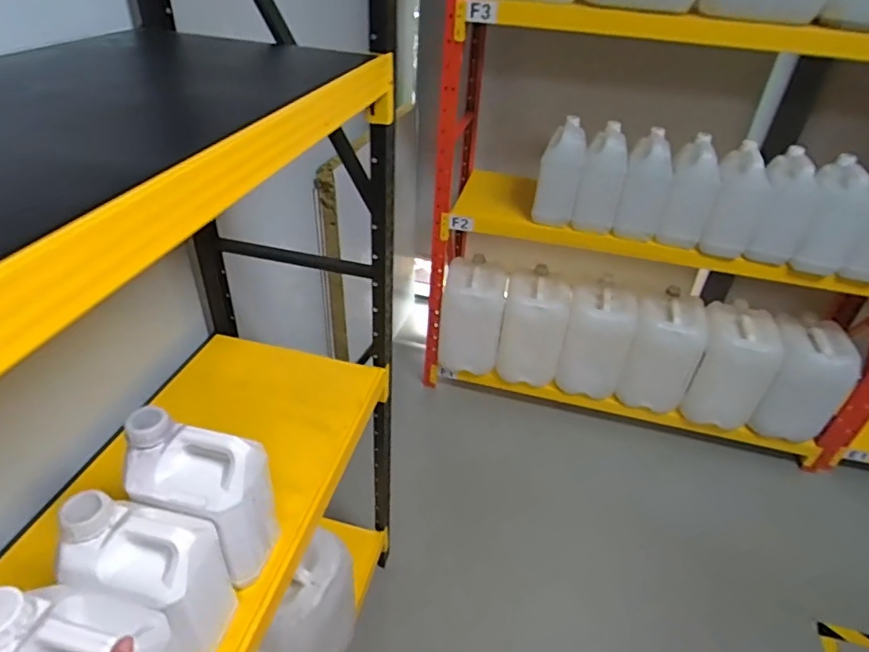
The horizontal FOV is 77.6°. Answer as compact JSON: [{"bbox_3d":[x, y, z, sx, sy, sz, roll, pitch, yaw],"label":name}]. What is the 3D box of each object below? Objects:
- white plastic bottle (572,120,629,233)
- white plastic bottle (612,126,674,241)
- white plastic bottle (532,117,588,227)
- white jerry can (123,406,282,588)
[{"bbox_3d":[0.513,-0.453,1.659,0.120,0.279,0.160,13,38,12],"label":"white plastic bottle"},{"bbox_3d":[0.635,-0.420,1.631,0.126,0.282,0.155,16,39,16],"label":"white plastic bottle"},{"bbox_3d":[0.385,-0.471,1.677,0.124,0.289,0.179,10,38,8],"label":"white plastic bottle"},{"bbox_3d":[-0.293,0.220,0.689,0.151,0.222,0.097,11,38,9],"label":"white jerry can"}]

